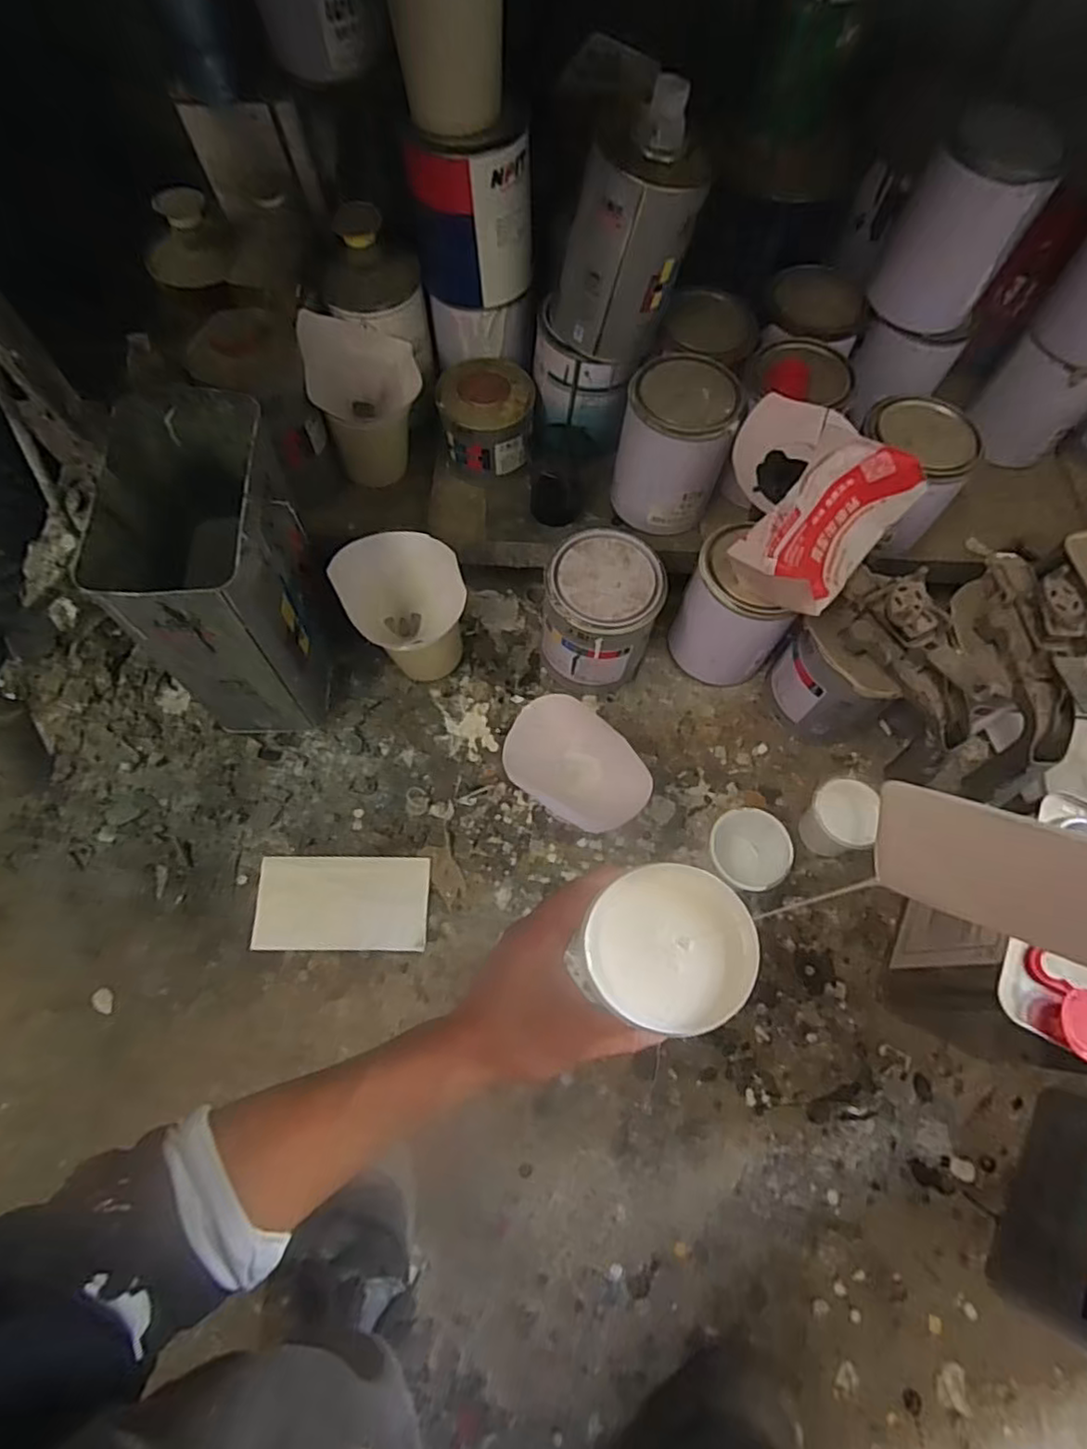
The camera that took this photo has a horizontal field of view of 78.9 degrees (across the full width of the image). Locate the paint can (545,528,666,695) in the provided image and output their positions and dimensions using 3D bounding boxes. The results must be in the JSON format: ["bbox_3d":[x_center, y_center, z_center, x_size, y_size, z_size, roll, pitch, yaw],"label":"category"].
[{"bbox_3d":[0.054,-0.103,0.649,0.103,0.136,0.105,1,68,-2],"label":"paint can"}]

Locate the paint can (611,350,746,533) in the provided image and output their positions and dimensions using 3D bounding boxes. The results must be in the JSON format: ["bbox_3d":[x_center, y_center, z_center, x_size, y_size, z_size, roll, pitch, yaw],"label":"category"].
[{"bbox_3d":[0.130,-0.277,0.663,0.103,0.121,0.110,1,68,-2],"label":"paint can"}]

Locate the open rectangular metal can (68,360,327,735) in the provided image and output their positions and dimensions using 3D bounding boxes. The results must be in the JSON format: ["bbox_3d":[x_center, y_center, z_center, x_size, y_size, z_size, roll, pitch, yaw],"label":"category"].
[{"bbox_3d":[-0.266,-0.128,0.580,0.111,0.254,0.202,0,68,-2],"label":"open rectangular metal can"}]

